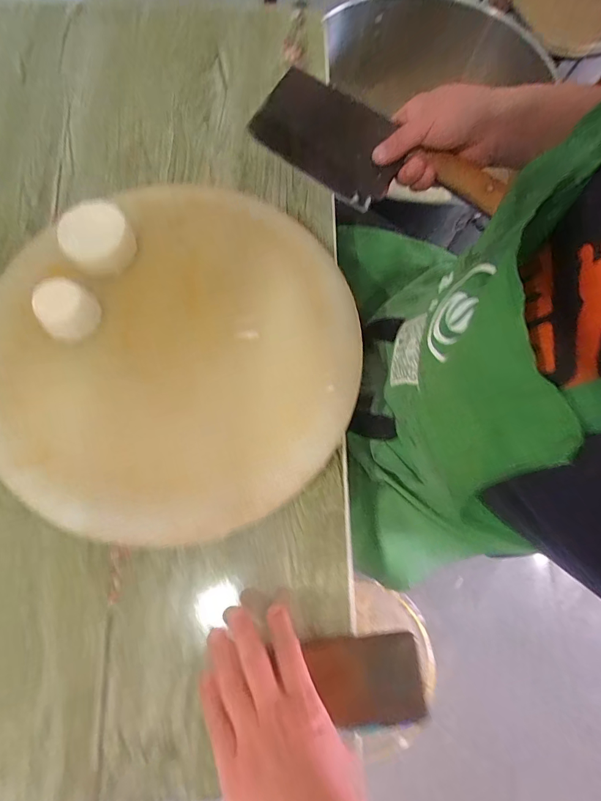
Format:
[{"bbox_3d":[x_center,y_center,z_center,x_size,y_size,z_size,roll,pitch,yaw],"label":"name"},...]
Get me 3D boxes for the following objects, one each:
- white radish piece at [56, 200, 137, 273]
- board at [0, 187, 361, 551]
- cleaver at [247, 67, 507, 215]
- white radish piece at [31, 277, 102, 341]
[{"bbox_3d":[-0.221,-0.176,0.417,0.072,0.034,0.062,-31,78,-10],"label":"white radish piece"},{"bbox_3d":[-0.123,-0.056,0.412,0.356,0.026,0.392,39,74,5],"label":"board"},{"bbox_3d":[0.071,-0.253,0.395,0.269,0.038,0.095,35,78,16],"label":"cleaver"},{"bbox_3d":[-0.245,-0.096,0.400,0.058,0.029,0.057,0,75,-2],"label":"white radish piece"}]

